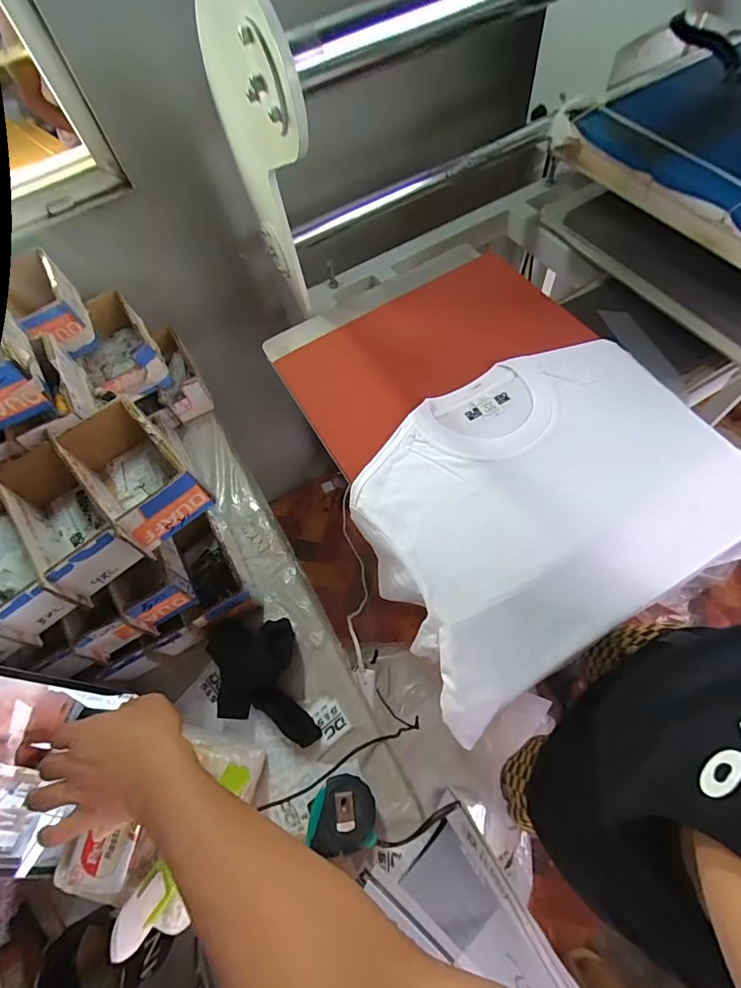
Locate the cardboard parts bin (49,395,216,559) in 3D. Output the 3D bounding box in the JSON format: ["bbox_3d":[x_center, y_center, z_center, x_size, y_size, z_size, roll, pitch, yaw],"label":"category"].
[{"bbox_3d":[-0.274,-0.030,0.500,0.174,0.077,0.093,40,72,23],"label":"cardboard parts bin"}]

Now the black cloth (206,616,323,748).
[{"bbox_3d":[-0.139,0.228,0.535,0.108,0.049,0.170,-19,62,-5],"label":"black cloth"}]

